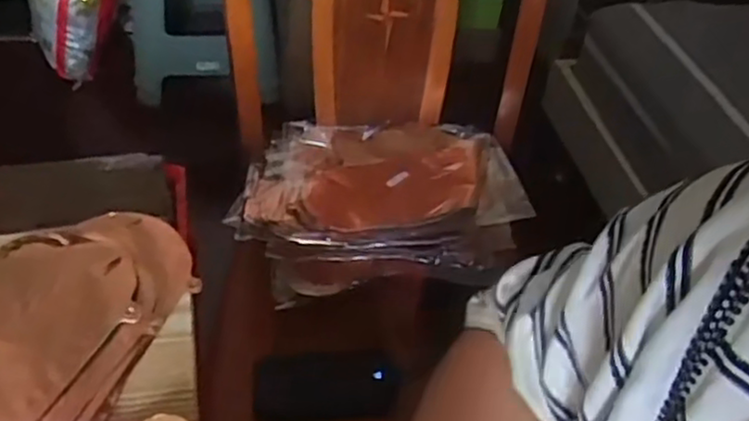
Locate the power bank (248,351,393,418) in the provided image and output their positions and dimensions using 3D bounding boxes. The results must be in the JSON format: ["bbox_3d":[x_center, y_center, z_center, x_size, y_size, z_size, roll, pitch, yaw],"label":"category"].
[{"bbox_3d":[-0.056,0.196,0.809,0.156,0.030,0.063,0,44,-6],"label":"power bank"}]

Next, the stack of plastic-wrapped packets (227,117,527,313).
[{"bbox_3d":[0.003,-0.022,0.928,0.352,0.055,0.271,0,44,-6],"label":"stack of plastic-wrapped packets"}]

